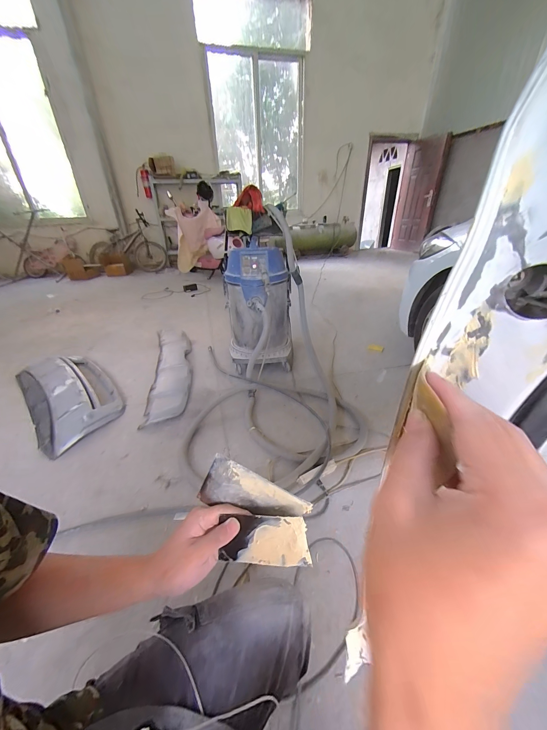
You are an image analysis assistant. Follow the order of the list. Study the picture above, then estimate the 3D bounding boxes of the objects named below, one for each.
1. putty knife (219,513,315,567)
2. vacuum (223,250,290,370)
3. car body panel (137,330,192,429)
[{"bbox_3d":[-0.017,0.220,0.339,0.120,0.071,0.005,-8,12,17],"label":"putty knife"},{"bbox_3d":[-0.097,-0.342,1.607,0.380,0.627,0.369,-3,31,1],"label":"vacuum"},{"bbox_3d":[-0.676,-0.019,1.785,0.258,0.044,1.114,-10,34,-10],"label":"car body panel"}]

